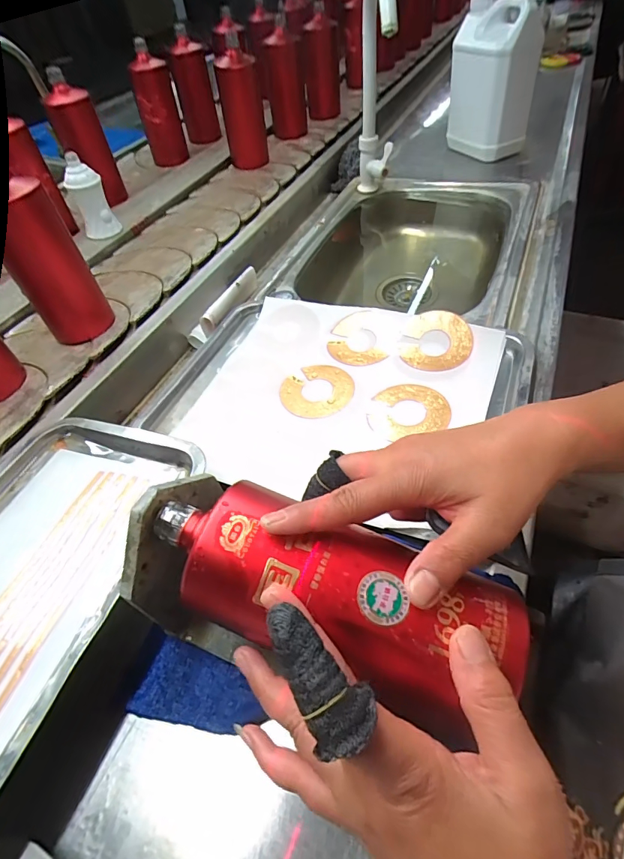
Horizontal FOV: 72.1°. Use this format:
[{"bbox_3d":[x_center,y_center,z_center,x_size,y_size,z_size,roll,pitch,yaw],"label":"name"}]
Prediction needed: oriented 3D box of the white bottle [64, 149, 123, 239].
[{"bbox_3d":[-0.368,-0.380,0.714,0.055,0.118,0.059,-35,57,-23],"label":"white bottle"}]

